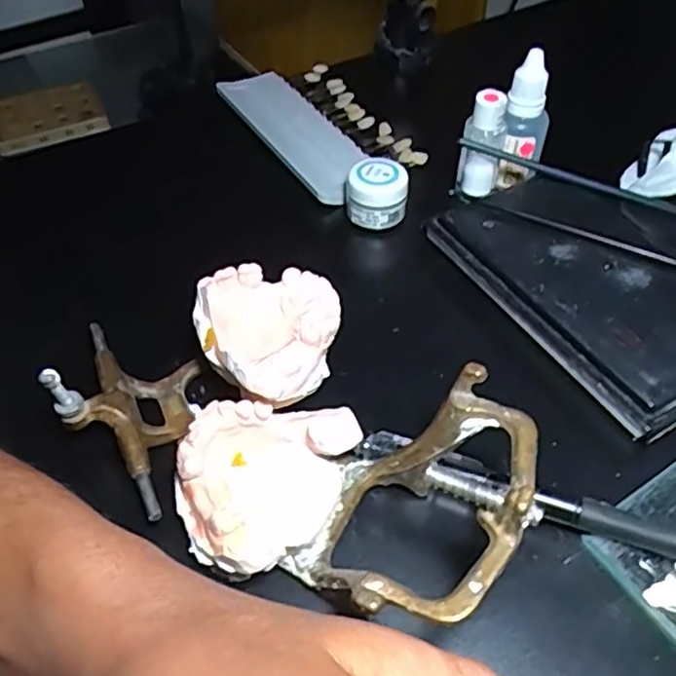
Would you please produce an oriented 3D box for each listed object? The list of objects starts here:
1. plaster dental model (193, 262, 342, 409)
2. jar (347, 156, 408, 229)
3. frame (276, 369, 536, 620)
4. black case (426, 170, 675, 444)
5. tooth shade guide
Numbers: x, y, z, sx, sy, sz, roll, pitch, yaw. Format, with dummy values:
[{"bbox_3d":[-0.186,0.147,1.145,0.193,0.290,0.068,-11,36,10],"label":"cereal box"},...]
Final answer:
[{"bbox_3d":[-0.026,0.000,0.270,0.055,0.027,0.060,0,50,0],"label":"plaster dental model"},{"bbox_3d":[0.021,-0.079,0.362,0.032,0.028,0.027,2,48,2],"label":"jar"},{"bbox_3d":[0.025,0.057,0.221,0.070,0.070,0.080,33,56,26],"label":"frame"},{"bbox_3d":[0.124,-0.025,0.321,0.087,0.021,0.148,-24,52,-20],"label":"black case"},{"bbox_3d":[-0.016,-0.140,0.433,0.076,0.013,0.147,-25,53,-20],"label":"tooth shade guide"}]

